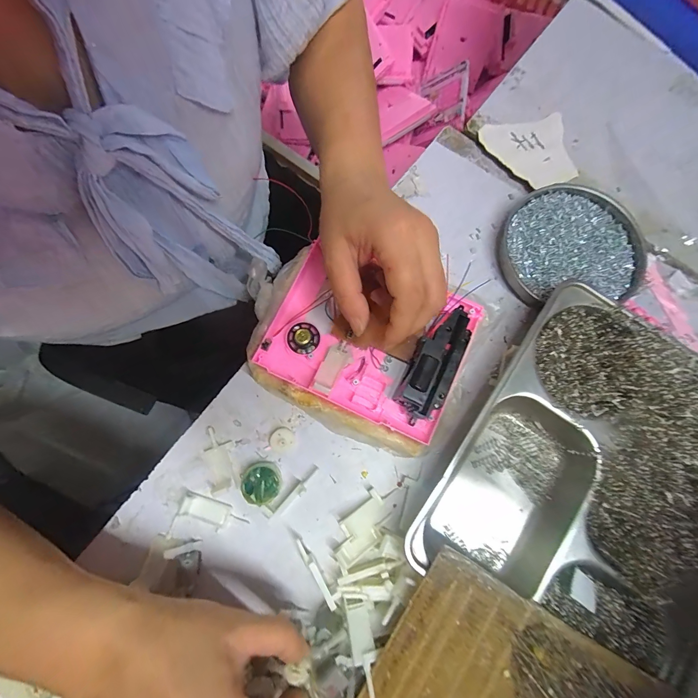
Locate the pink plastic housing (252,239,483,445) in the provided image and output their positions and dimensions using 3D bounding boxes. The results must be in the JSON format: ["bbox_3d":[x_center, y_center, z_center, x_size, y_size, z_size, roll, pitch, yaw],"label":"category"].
[{"bbox_3d":[0.015,-0.011,0.292,0.170,0.036,0.133,24,78,4],"label":"pink plastic housing"}]

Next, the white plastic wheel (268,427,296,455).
[{"bbox_3d":[-0.062,0.084,0.313,0.023,0.007,0.023,0,77,-1],"label":"white plastic wheel"}]

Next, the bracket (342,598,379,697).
[{"bbox_3d":[0.010,0.223,0.258,0.018,0.007,0.057,-16,49,-5],"label":"bracket"}]

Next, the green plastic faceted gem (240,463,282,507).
[{"bbox_3d":[-0.076,0.117,0.300,0.036,0.017,0.034,0,77,-1],"label":"green plastic faceted gem"}]

